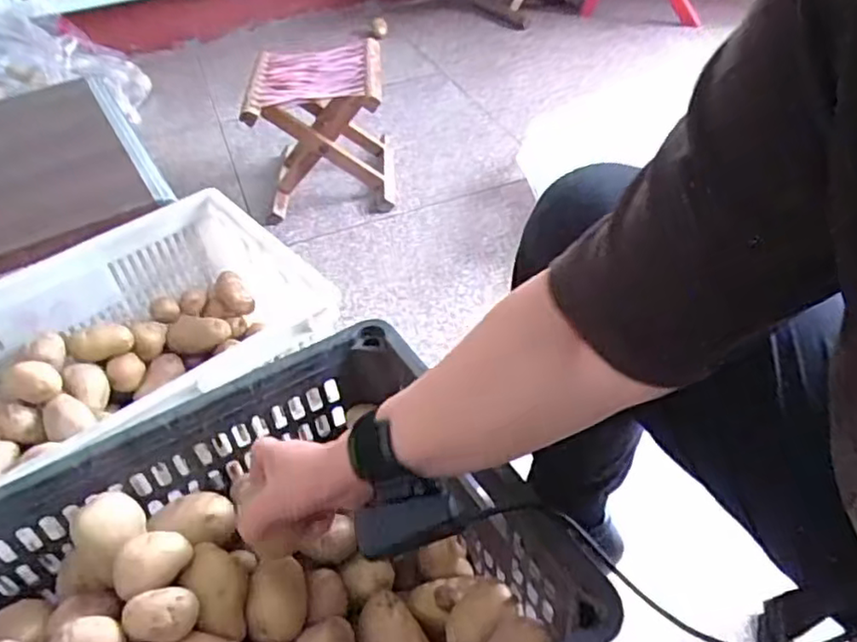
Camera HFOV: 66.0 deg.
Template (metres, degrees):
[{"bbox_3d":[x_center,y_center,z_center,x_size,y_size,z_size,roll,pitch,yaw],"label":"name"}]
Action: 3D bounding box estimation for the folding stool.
[{"bbox_3d":[-0.224,-0.420,1.435,0.270,0.253,0.340,-6,43,0],"label":"folding stool"}]

